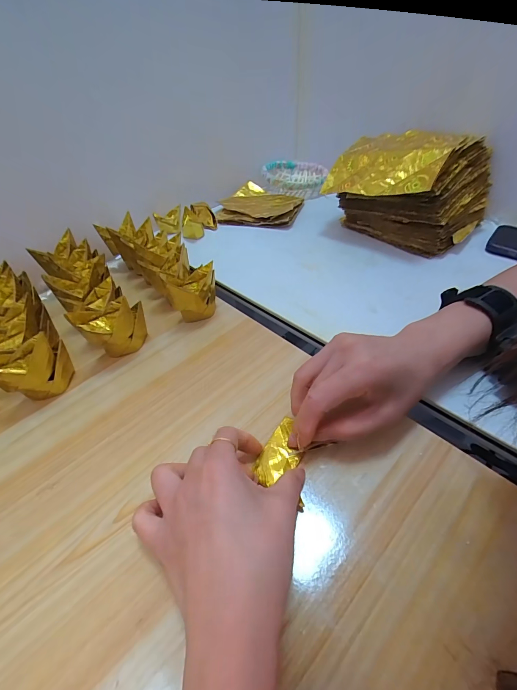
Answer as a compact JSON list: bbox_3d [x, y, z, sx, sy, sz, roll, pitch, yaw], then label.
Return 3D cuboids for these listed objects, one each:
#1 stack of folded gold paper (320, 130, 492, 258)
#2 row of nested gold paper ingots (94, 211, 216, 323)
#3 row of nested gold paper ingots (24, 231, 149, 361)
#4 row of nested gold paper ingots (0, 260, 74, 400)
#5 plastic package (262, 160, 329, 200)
[{"bbox_3d":[0.213,-0.224,0.457,0.193,0.118,0.158,26,53,27],"label":"stack of folded gold paper"},{"bbox_3d":[-0.130,-0.106,0.417,0.070,0.061,0.215,-35,52,-26],"label":"row of nested gold paper ingots"},{"bbox_3d":[-0.200,-0.063,0.379,0.068,0.063,0.207,-31,51,-23],"label":"row of nested gold paper ingots"},{"bbox_3d":[-0.266,-0.022,0.348,0.074,0.064,0.213,-31,51,-23],"label":"row of nested gold paper ingots"},{"bbox_3d":[0.072,-0.327,0.631,0.124,0.039,0.121,2,46,8],"label":"plastic package"}]

